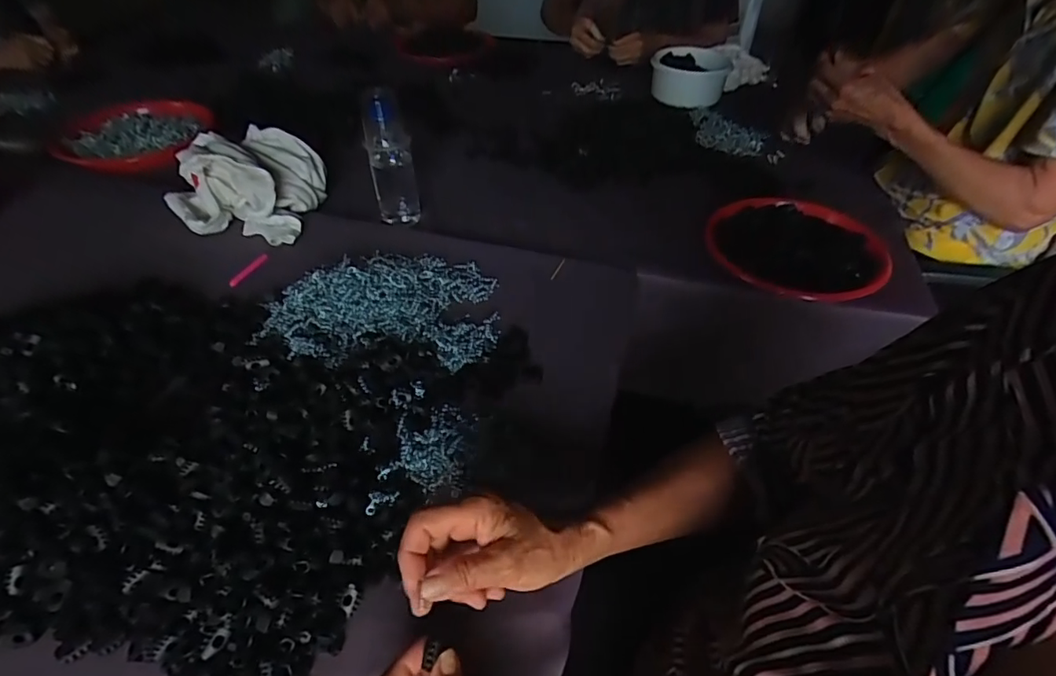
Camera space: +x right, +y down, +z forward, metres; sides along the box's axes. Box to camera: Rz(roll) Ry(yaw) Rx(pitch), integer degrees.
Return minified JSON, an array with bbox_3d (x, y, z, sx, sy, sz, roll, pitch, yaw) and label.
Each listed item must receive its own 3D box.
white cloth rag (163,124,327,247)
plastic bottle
[{"bbox_3d":[-0.408,-0.226,0.740,0.195,0.091,0.178,2,44,6],"label":"white cloth rag"},{"bbox_3d":[-0.193,-0.252,0.726,0.064,0.167,0.075,-14,45,-11],"label":"plastic bottle"}]

